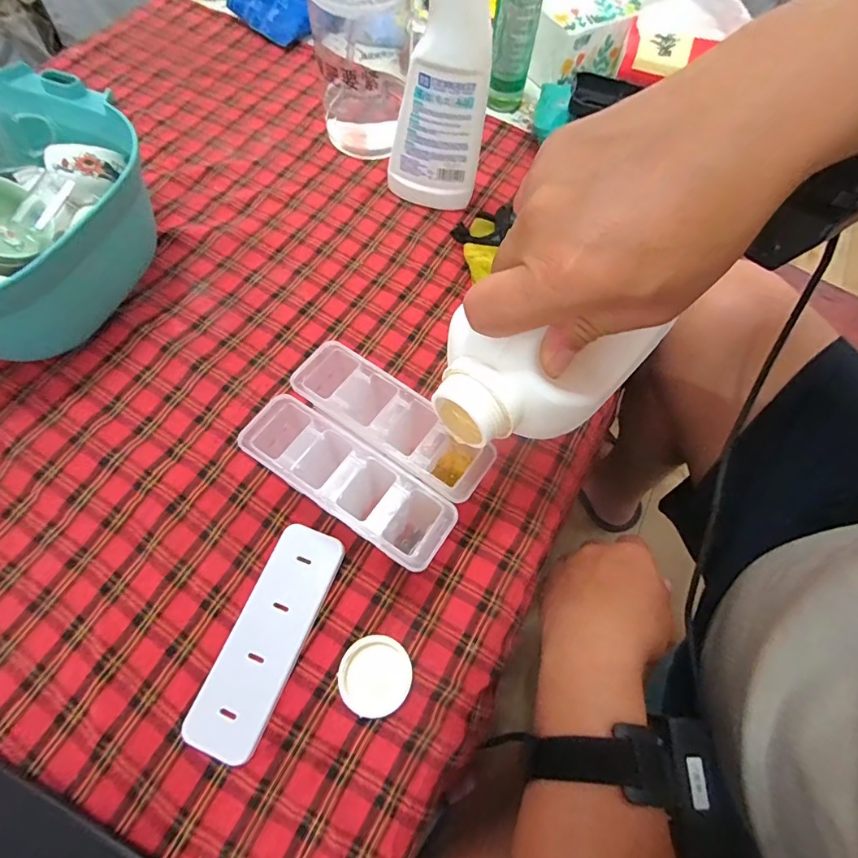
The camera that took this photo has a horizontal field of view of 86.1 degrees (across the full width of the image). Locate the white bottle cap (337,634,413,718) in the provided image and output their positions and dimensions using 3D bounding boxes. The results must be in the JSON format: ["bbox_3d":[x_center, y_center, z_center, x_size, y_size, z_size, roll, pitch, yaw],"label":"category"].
[{"bbox_3d":[-0.035,0.161,0.302,0.045,0.018,0.044,1,66,-2],"label":"white bottle cap"}]

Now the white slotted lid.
[{"bbox_3d":[-0.109,0.139,0.316,0.049,0.010,0.145,20,67,7],"label":"white slotted lid"}]

